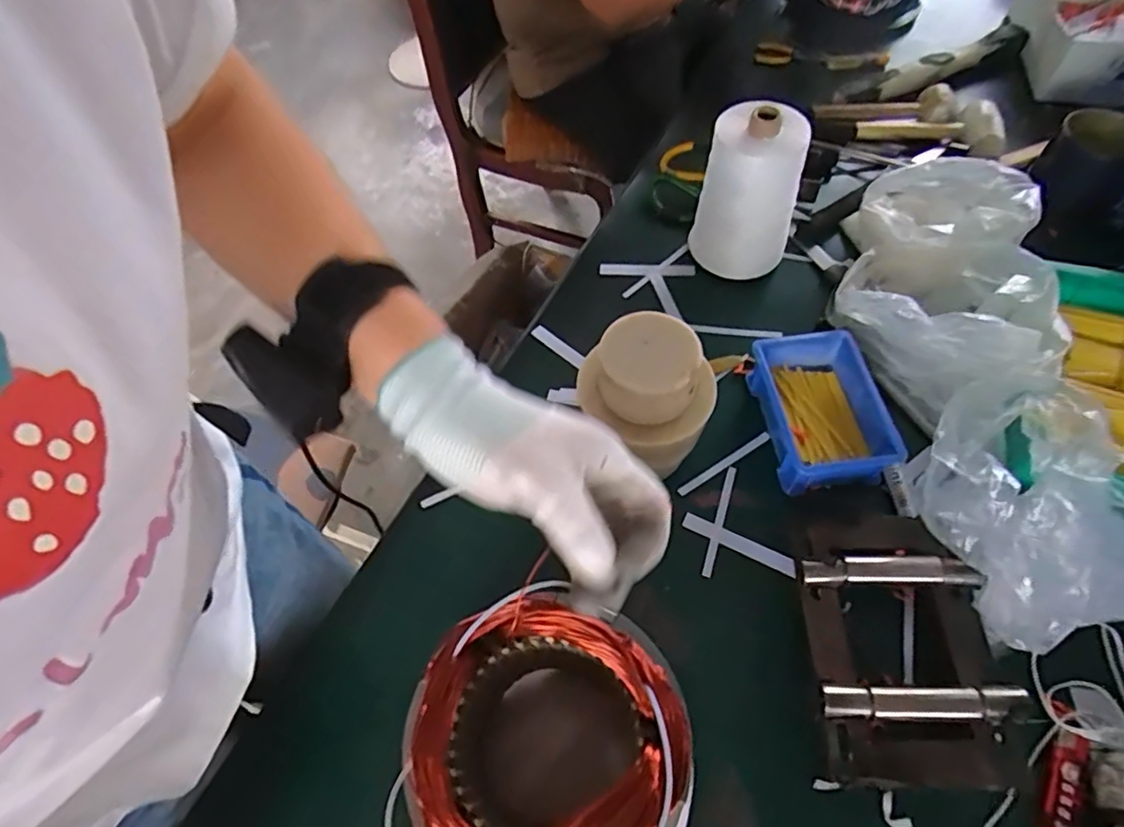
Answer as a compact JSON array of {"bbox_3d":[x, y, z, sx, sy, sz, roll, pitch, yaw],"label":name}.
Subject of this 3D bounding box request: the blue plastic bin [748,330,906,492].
[{"bbox_3d":[0.245,-0.003,0.581,0.102,0.051,0.147,-7,57,0],"label":"blue plastic bin"}]

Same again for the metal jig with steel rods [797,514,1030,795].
[{"bbox_3d":[0.260,0.174,0.473,0.137,0.052,0.197,0,58,5],"label":"metal jig with steel rods"}]

